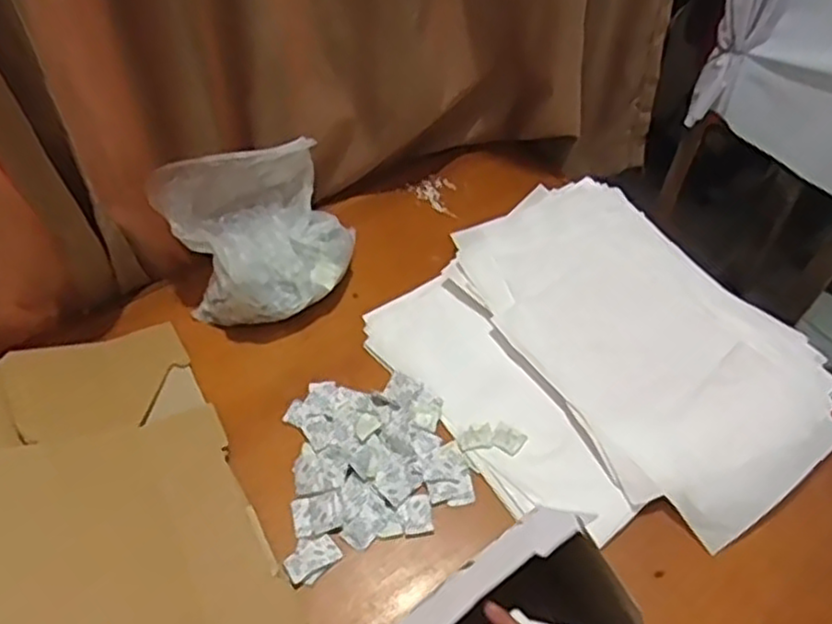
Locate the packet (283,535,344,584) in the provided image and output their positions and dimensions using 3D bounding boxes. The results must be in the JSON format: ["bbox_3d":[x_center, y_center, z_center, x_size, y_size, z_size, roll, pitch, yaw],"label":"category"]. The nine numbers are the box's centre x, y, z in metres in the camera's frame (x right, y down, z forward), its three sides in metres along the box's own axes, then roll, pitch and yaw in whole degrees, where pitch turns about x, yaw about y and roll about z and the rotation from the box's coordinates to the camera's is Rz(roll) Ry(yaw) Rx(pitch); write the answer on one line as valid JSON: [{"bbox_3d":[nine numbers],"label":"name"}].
[{"bbox_3d":[-0.100,0.238,0.709,0.052,0.004,0.027,-26,57,-20],"label":"packet"}]

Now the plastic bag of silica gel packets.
[{"bbox_3d":[-0.177,-0.093,0.848,0.211,0.154,0.161,-16,54,-13],"label":"plastic bag of silica gel packets"}]

